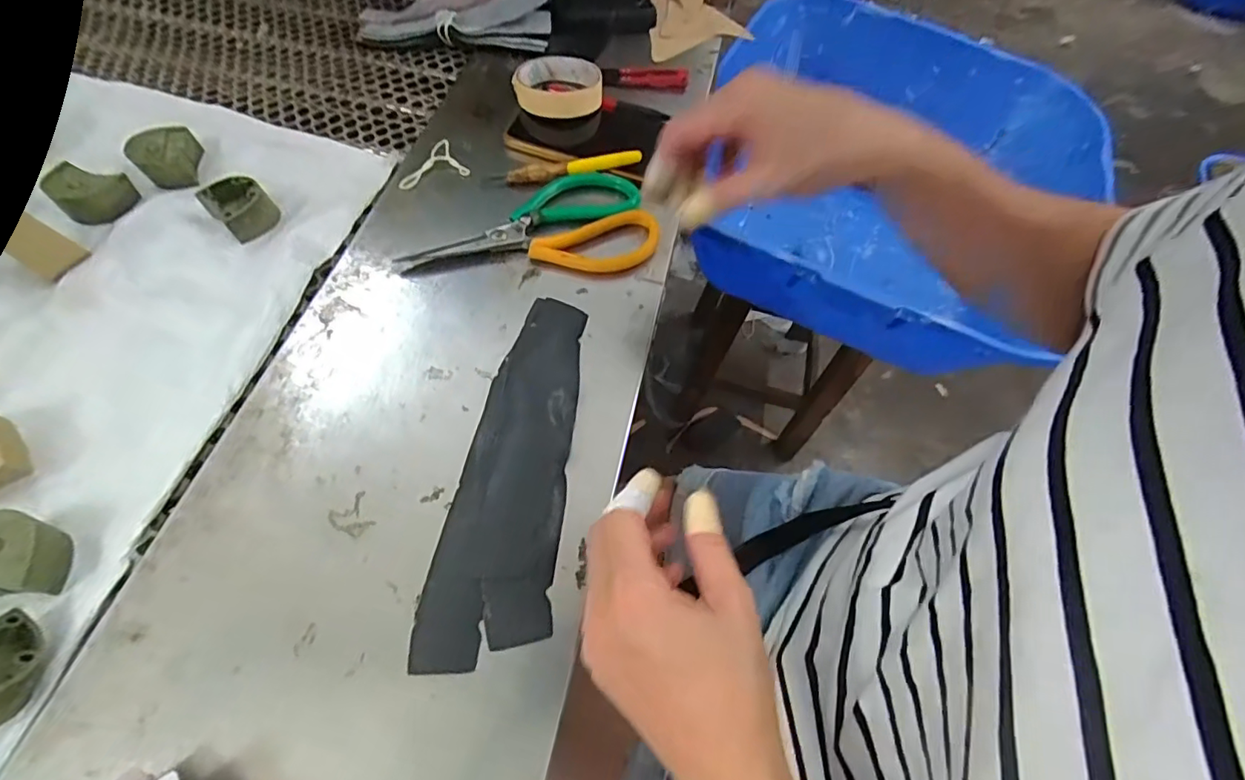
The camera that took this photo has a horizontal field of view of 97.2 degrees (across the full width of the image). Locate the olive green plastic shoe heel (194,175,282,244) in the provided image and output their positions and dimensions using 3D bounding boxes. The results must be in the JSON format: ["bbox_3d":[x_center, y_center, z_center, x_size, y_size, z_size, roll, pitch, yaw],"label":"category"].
[{"bbox_3d":[-0.293,-0.144,0.420,0.045,0.020,0.039,35,64,16],"label":"olive green plastic shoe heel"}]

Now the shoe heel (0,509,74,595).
[{"bbox_3d":[-0.321,0.087,0.286,0.045,0.023,0.041,0,60,-4],"label":"shoe heel"}]

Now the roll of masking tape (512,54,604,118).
[{"bbox_3d":[-0.057,-0.276,0.497,0.077,0.030,0.085,-2,60,-5],"label":"roll of masking tape"}]

